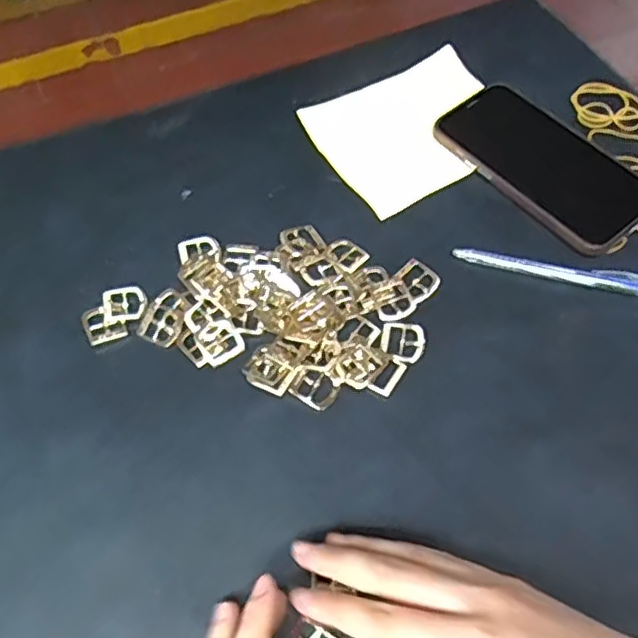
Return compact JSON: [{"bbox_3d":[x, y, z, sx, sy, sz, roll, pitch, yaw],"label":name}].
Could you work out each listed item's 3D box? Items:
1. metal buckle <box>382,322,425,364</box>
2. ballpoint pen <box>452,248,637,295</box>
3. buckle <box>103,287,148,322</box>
[{"bbox_3d":[0.054,0.014,0.410,0.028,0.004,0.028,4,60,2],"label":"metal buckle"},{"bbox_3d":[0.162,-0.032,0.432,0.140,0.008,0.014,12,60,6],"label":"ballpoint pen"},{"bbox_3d":[-0.128,-0.011,0.425,0.027,0.004,0.025,-14,61,-9],"label":"buckle"}]

